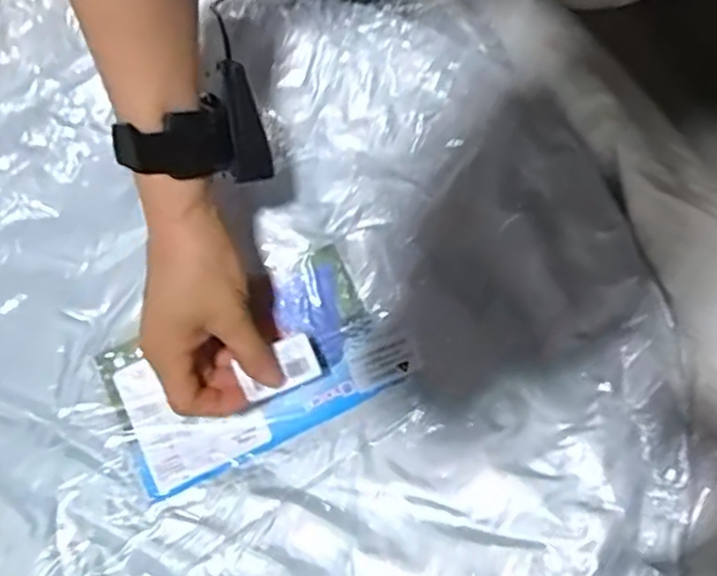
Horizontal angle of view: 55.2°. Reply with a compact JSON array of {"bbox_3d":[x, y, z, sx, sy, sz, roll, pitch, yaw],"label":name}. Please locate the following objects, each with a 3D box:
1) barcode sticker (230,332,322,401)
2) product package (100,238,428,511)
[{"bbox_3d":[-0.051,0.049,0.432,0.051,0.005,0.031,-22,77,-18],"label":"barcode sticker"},{"bbox_3d":[-0.070,0.052,0.464,0.187,0.010,0.105,-25,76,-10],"label":"product package"}]

